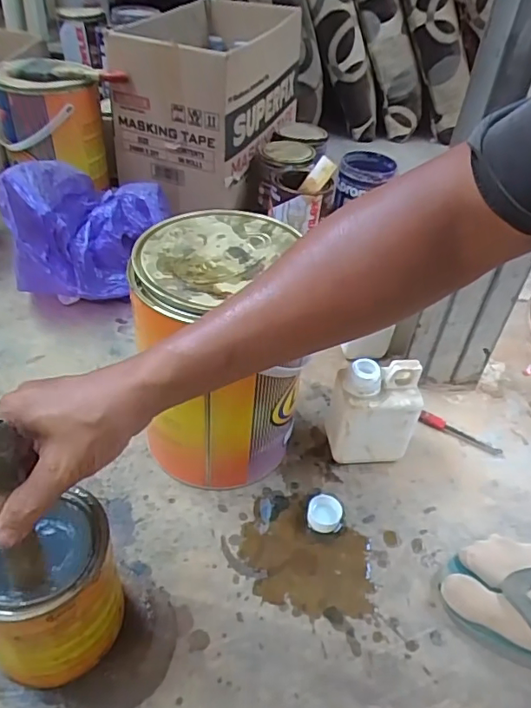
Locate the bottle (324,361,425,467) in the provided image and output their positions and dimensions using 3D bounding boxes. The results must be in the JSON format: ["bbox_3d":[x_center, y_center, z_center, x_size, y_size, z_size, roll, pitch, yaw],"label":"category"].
[{"bbox_3d":[0.117,0.070,0.598,0.102,0.135,0.046,0,41,-7],"label":"bottle"}]

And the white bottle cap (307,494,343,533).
[{"bbox_3d":[0.063,0.170,0.561,0.037,0.020,0.035,3,41,-3],"label":"white bottle cap"}]

